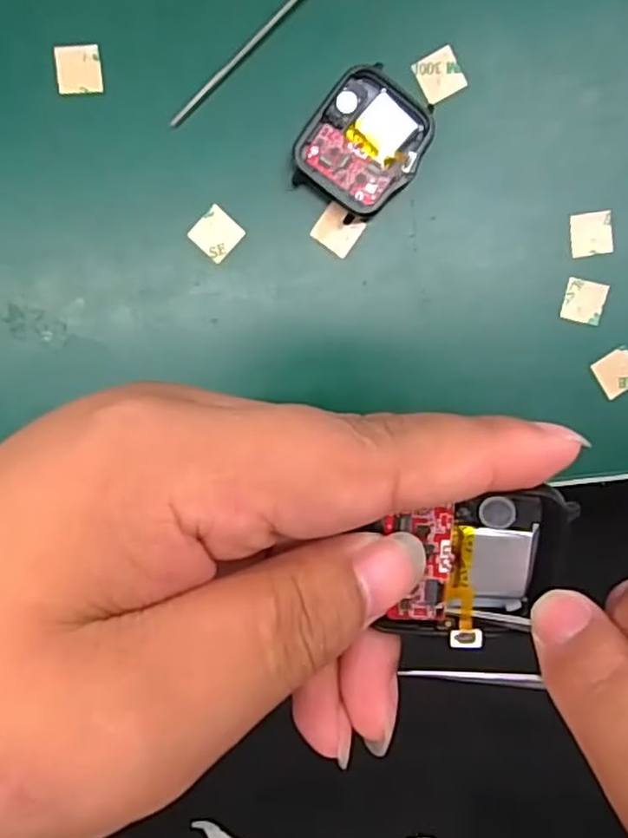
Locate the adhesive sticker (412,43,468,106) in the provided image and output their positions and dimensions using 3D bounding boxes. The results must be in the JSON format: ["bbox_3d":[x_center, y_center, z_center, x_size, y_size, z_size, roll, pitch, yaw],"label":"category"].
[{"bbox_3d":[0.045,-0.122,0.238,0.016,0.004,0.016,-28,98,2],"label":"adhesive sticker"}]

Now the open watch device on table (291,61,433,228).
[{"bbox_3d":[0.018,-0.097,0.235,0.039,0.012,0.047,37,95,-6],"label":"open watch device on table"}]

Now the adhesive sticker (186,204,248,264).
[{"bbox_3d":[-0.035,-0.067,0.243,0.015,0.004,0.016,43,93,-7],"label":"adhesive sticker"}]

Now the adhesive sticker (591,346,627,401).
[{"bbox_3d":[0.115,-0.018,0.255,0.016,0.004,0.016,-33,97,4],"label":"adhesive sticker"}]

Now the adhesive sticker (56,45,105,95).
[{"bbox_3d":[-0.082,-0.122,0.235,0.016,0.004,0.016,-6,96,-5],"label":"adhesive sticker"}]

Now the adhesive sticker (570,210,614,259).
[{"bbox_3d":[0.102,-0.068,0.247,0.016,0.004,0.015,-9,98,-1],"label":"adhesive sticker"}]

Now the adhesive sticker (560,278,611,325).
[{"bbox_3d":[0.101,-0.044,0.251,0.015,0.004,0.015,12,99,1],"label":"adhesive sticker"}]

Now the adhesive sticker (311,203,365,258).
[{"bbox_3d":[0.009,-0.068,0.242,0.015,0.004,0.016,34,95,-6],"label":"adhesive sticker"}]

